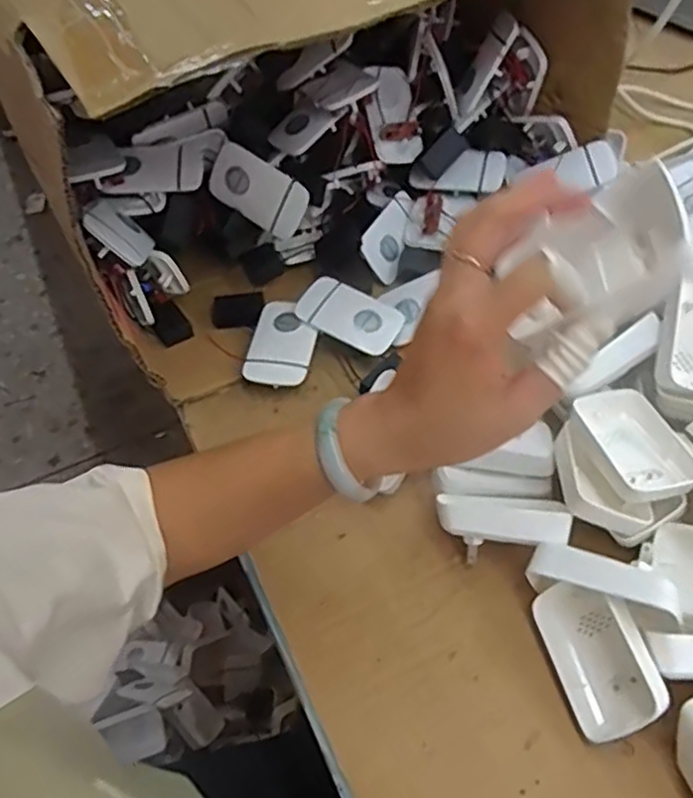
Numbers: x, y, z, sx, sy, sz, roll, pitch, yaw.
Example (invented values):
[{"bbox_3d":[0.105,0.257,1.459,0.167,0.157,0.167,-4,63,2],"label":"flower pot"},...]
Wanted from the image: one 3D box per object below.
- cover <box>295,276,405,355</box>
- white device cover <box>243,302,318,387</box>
[{"bbox_3d":[0.003,-0.079,0.628,0.095,0.013,0.056,26,58,22],"label":"cover"},{"bbox_3d":[-0.059,-0.052,0.621,0.060,0.014,0.085,7,53,9],"label":"white device cover"}]

